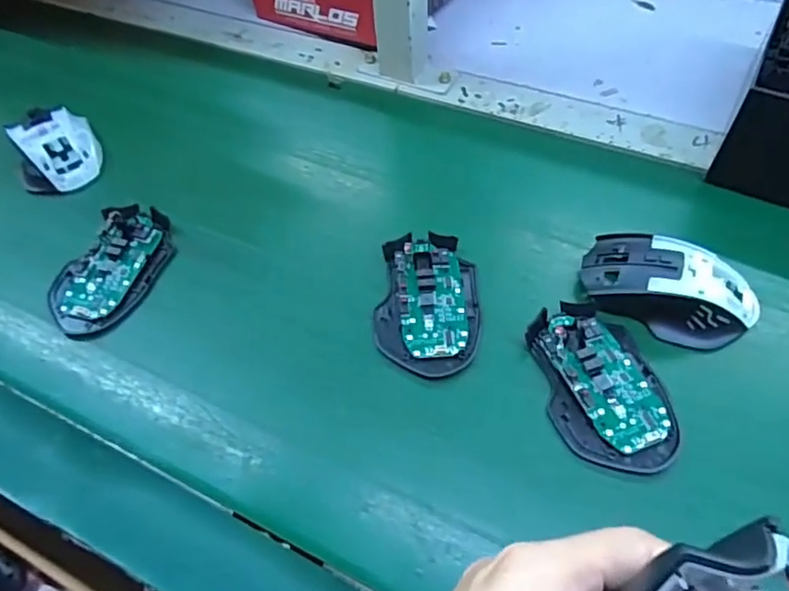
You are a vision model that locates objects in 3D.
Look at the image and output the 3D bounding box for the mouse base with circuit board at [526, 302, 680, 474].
[{"bbox_3d":[0.131,0.053,0.367,0.070,0.014,0.112,-9,55,-2],"label":"mouse base with circuit board"}]

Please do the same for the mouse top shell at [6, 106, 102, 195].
[{"bbox_3d":[-0.302,-0.130,0.522,0.075,0.045,0.081,-32,59,-17],"label":"mouse top shell"}]

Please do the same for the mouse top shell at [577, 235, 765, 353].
[{"bbox_3d":[0.189,-0.009,0.398,0.117,0.034,0.068,24,60,19],"label":"mouse top shell"}]

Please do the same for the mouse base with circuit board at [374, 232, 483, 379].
[{"bbox_3d":[0.024,0.004,0.416,0.072,0.015,0.114,-2,55,3],"label":"mouse base with circuit board"}]

